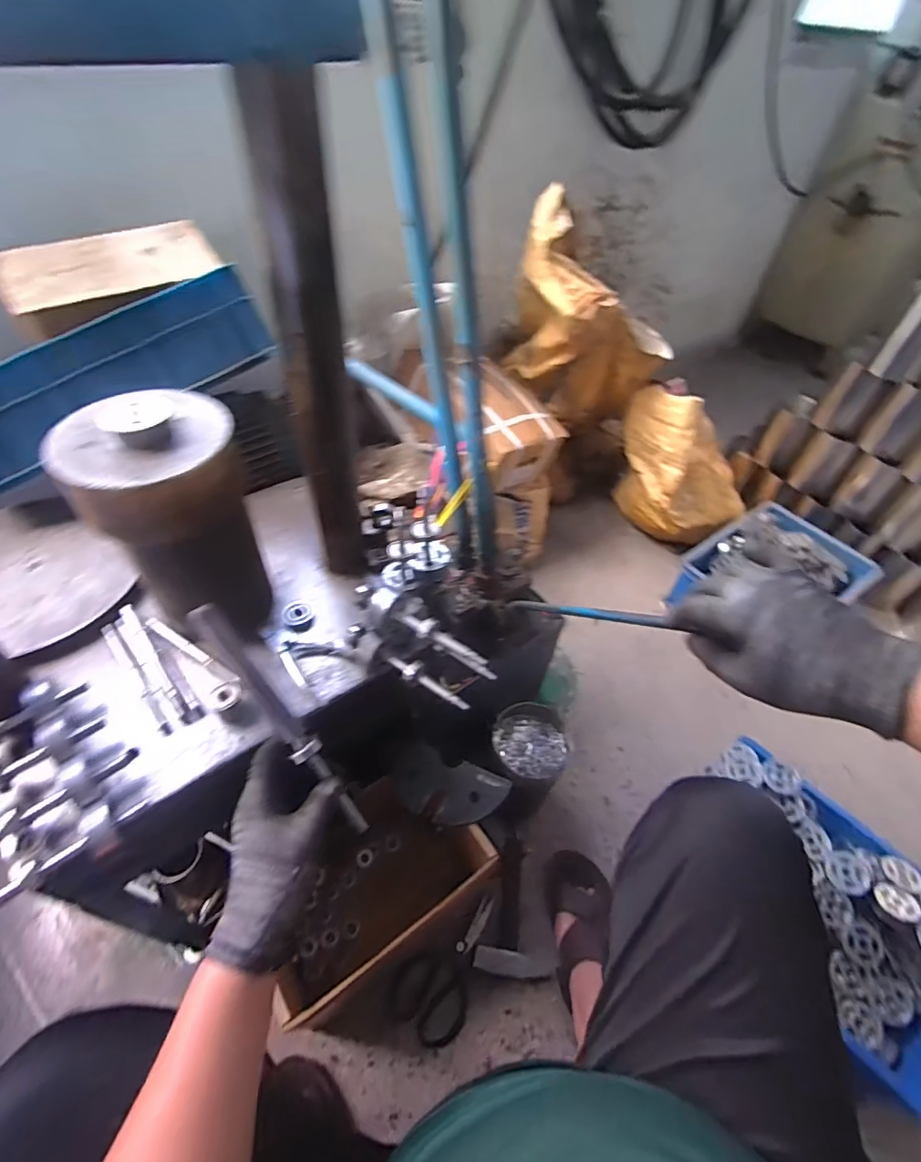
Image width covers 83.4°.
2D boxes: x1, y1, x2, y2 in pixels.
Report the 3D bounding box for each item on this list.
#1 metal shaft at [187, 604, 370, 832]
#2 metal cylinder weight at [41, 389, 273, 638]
[{"bbox_3d":[-0.155,0.128,0.465,0.024,0.020,0.253,-38,102,-30],"label":"metal shaft"},{"bbox_3d":[-0.280,-0.047,0.532,0.141,0.258,0.132,-21,55,-21],"label":"metal cylinder weight"}]

